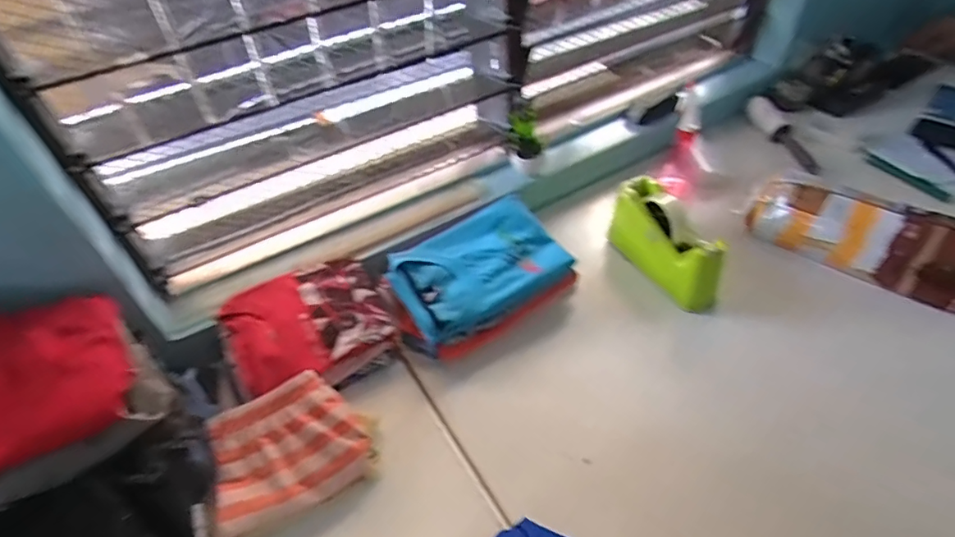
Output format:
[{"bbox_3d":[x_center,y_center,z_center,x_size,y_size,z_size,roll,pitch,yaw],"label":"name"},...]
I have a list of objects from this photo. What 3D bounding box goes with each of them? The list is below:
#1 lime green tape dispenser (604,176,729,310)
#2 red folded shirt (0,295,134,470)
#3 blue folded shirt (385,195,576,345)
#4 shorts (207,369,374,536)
[{"bbox_3d":[0.276,-0.032,0.797,0.057,0.123,0.195,-19,49,-14],"label":"lime green tape dispenser"},{"bbox_3d":[-0.470,0.113,0.512,0.209,0.087,0.140,-29,52,-22],"label":"red folded shirt"},{"bbox_3d":[-0.003,-0.006,0.769,0.228,0.047,0.156,-28,52,-21],"label":"blue folded shirt"},{"bbox_3d":[-0.221,0.204,0.604,0.166,0.062,0.129,-23,50,-17],"label":"shorts"}]

